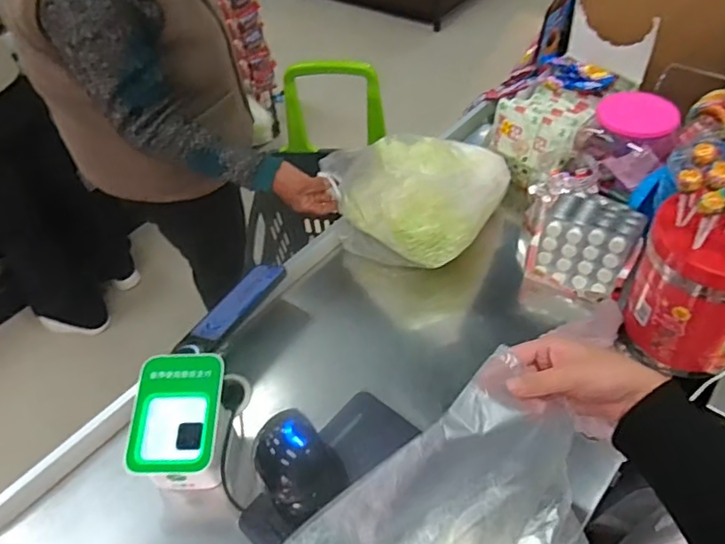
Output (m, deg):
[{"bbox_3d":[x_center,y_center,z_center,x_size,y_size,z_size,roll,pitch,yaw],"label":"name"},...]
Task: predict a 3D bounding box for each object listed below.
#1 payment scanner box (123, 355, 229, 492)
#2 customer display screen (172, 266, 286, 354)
[{"bbox_3d":[-0.222,0.192,0.696,0.108,0.111,0.135,-1,48,6],"label":"payment scanner box"},{"bbox_3d":[-0.186,0.049,0.810,0.077,0.011,0.179,7,45,39],"label":"customer display screen"}]

